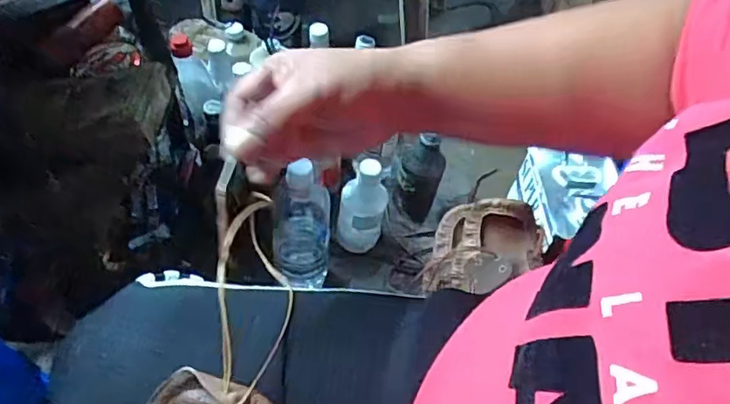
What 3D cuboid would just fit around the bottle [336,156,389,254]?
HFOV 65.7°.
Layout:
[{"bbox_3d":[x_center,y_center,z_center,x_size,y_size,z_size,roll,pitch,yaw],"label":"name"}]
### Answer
[{"bbox_3d":[-0.003,0.012,0.839,0.065,0.159,0.065,2,54,-3],"label":"bottle"}]

